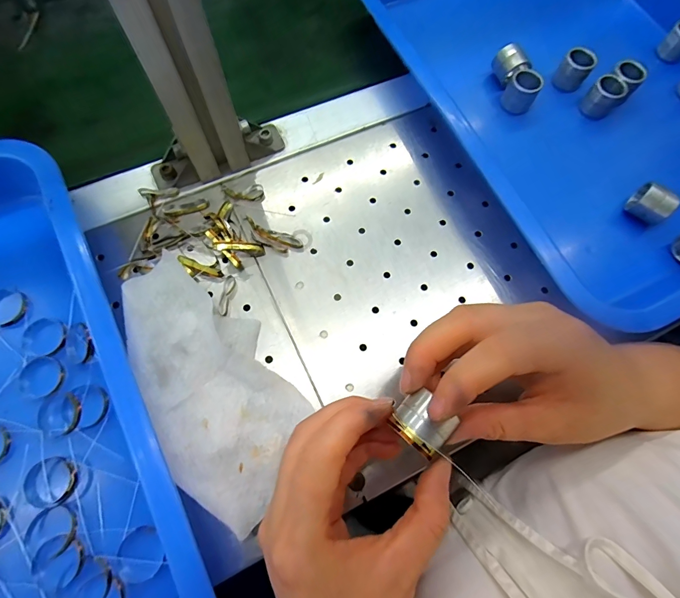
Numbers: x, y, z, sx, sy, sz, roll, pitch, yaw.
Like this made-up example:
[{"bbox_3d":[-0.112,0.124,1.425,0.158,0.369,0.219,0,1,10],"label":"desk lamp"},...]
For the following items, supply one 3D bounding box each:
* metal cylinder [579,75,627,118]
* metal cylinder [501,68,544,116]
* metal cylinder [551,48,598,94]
[{"bbox_3d":[0.222,-0.171,0.318,0.025,0.025,0.027,37,73,10],"label":"metal cylinder"},{"bbox_3d":[0.154,-0.176,0.316,0.024,0.022,0.028,28,72,7],"label":"metal cylinder"},{"bbox_3d":[0.205,-0.200,0.330,0.025,0.028,0.024,32,72,9],"label":"metal cylinder"}]

